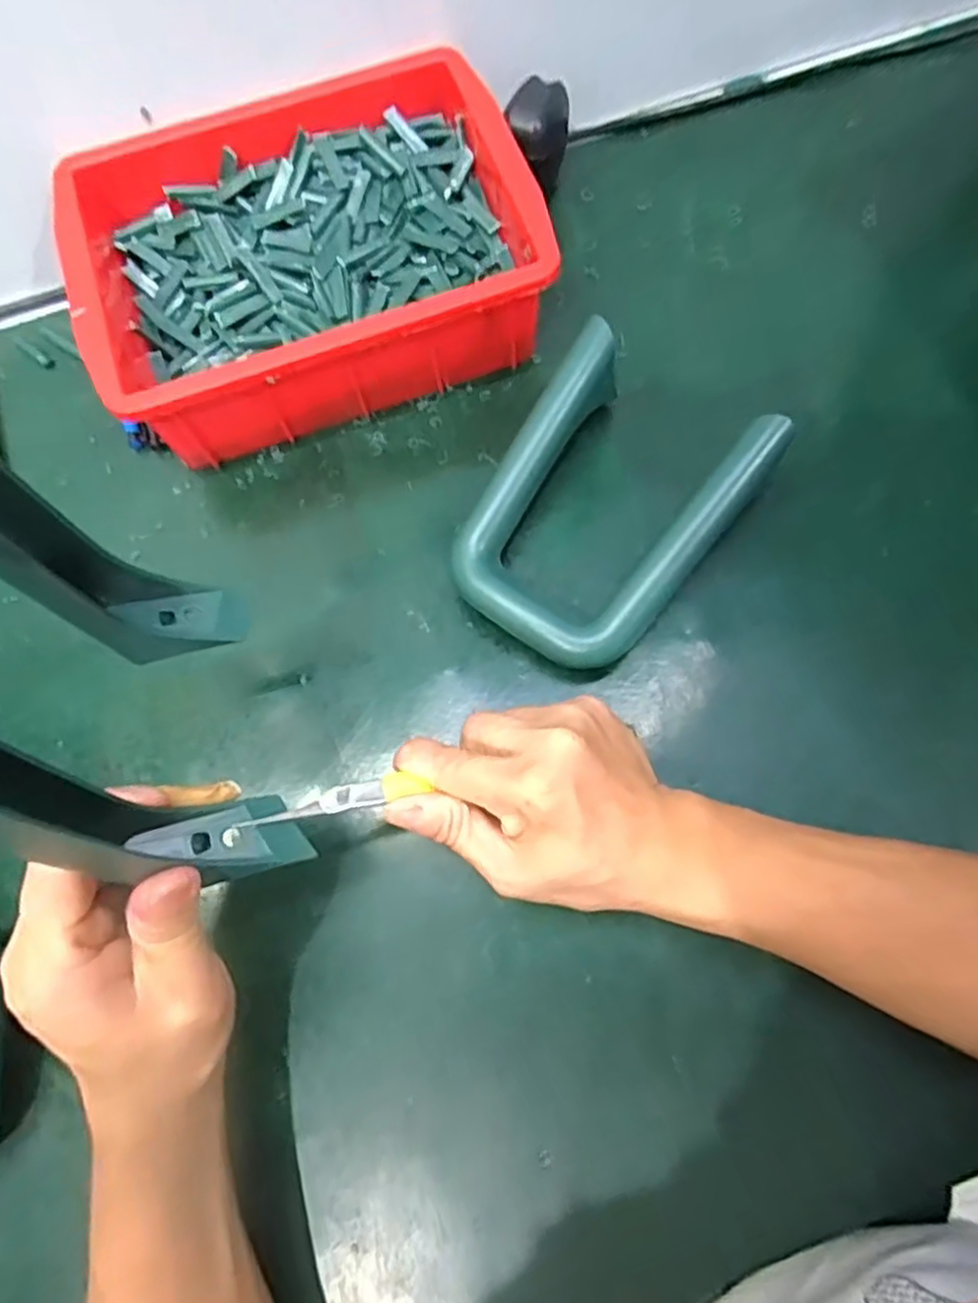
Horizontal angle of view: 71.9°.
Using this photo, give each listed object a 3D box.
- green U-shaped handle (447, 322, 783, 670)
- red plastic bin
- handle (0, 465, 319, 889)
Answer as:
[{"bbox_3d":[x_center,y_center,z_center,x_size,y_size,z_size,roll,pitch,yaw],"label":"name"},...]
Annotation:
[{"bbox_3d":[0.057,-0.070,0.350,0.116,0.060,0.151,33,78,11],"label":"green U-shaped handle"},{"bbox_3d":[-0.104,-0.230,0.396,0.244,0.071,0.185,-19,74,-3],"label":"red plastic bin"},{"bbox_3d":[-0.128,0.008,0.215,0.051,0.161,0.141,-23,75,-4],"label":"handle"}]

